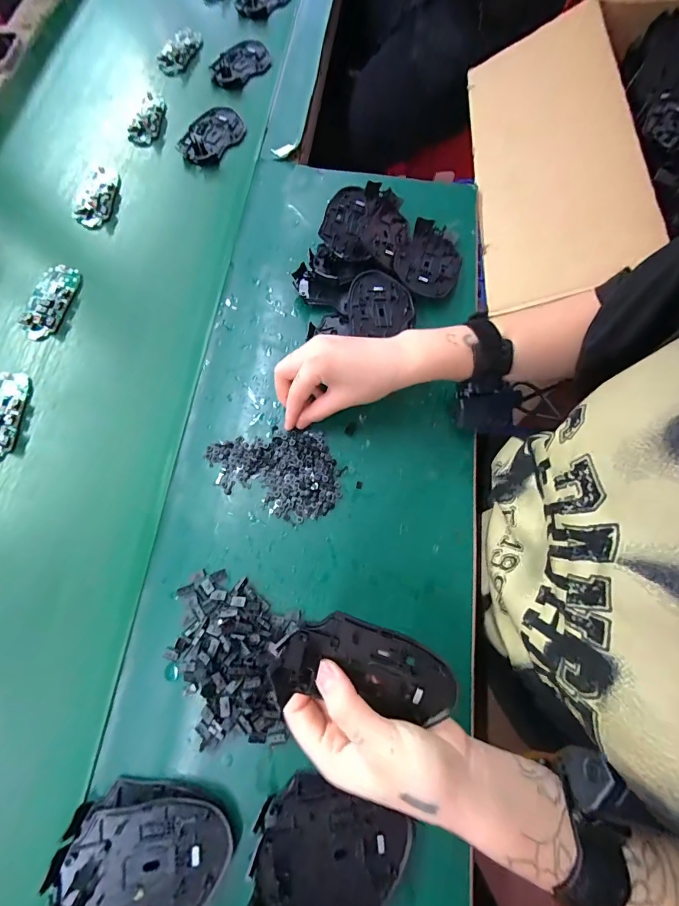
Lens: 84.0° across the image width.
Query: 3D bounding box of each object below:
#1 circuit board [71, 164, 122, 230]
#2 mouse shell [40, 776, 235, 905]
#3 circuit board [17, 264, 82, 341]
[{"bbox_3d":[-0.318,-0.338,0.492,0.048,0.019,0.099,1,72,0],"label":"circuit board"},{"bbox_3d":[-0.140,0.287,0.268,0.116,0.034,0.076,3,72,1],"label":"mouse shell"},{"bbox_3d":[-0.337,-0.178,0.439,0.045,0.014,0.099,7,72,2],"label":"circuit board"}]

